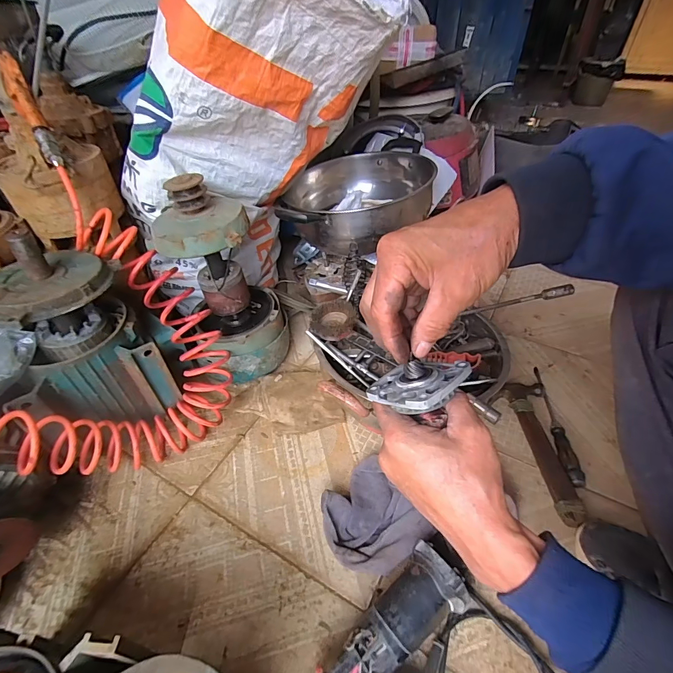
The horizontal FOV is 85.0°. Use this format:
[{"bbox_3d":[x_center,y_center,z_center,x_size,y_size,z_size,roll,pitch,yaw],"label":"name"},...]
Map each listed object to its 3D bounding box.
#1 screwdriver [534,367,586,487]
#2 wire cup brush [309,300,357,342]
[{"bbox_3d":[0.390,0.147,0.656,0.026,0.023,0.249,6,44,8],"label":"screwdriver"},{"bbox_3d":[-0.005,-0.029,0.616,0.073,0.032,0.079,3,43,5],"label":"wire cup brush"}]

